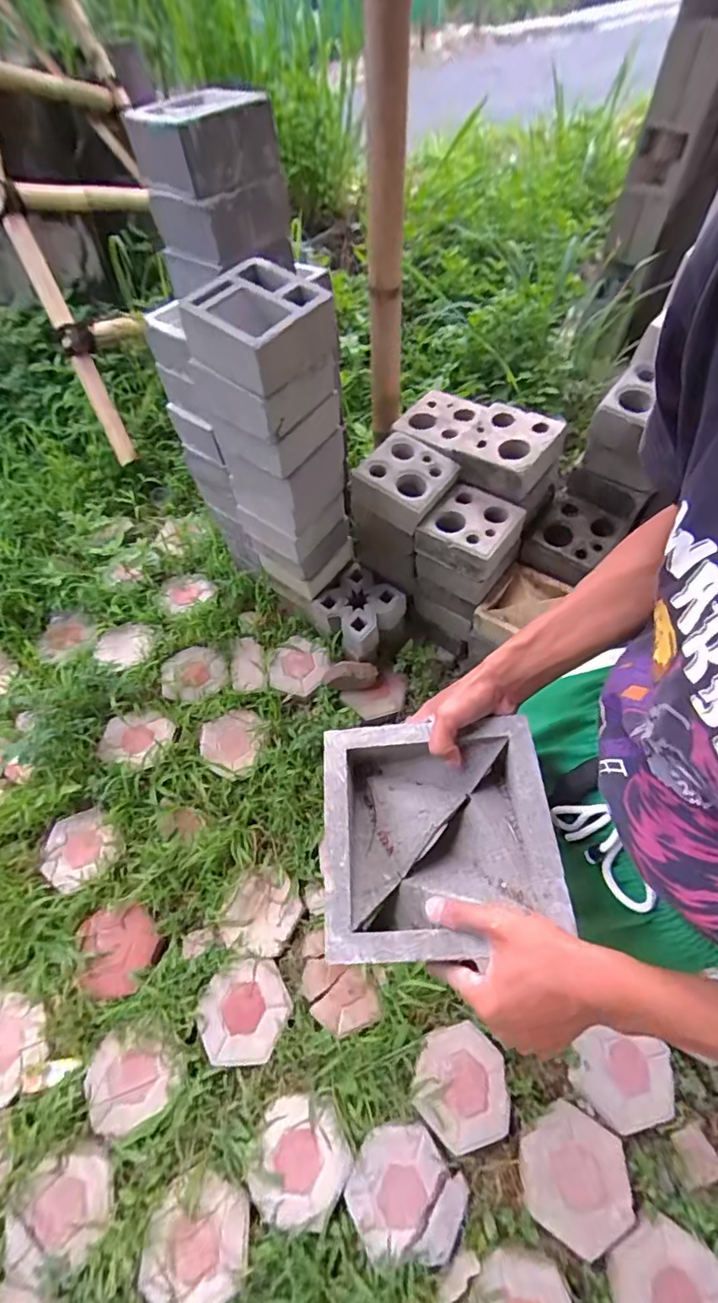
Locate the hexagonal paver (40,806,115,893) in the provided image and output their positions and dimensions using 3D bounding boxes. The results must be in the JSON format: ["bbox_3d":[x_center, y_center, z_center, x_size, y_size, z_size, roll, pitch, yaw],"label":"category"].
[{"bbox_3d":[-0.720,0.499,1.299,0.182,0.045,0.180,-33,66,-19],"label":"hexagonal paver"}]

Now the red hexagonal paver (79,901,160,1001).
[{"bbox_3d":[-0.561,0.698,1.193,0.158,0.038,0.184,-11,61,-8],"label":"red hexagonal paver"}]

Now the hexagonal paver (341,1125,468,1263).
[{"bbox_3d":[0.093,1.047,0.990,0.222,0.017,0.187,1,60,-1],"label":"hexagonal paver"}]

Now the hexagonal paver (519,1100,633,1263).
[{"bbox_3d":[0.428,1.041,1.014,0.197,0.033,0.194,29,63,14],"label":"hexagonal paver"}]

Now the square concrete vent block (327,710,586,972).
[{"bbox_3d":[0.067,0.164,0.467,0.195,0.068,0.196,-2,60,-3],"label":"square concrete vent block"}]

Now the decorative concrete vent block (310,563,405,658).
[{"bbox_3d":[-0.002,-0.124,1.552,0.202,0.132,0.223,-41,67,-19],"label":"decorative concrete vent block"}]

